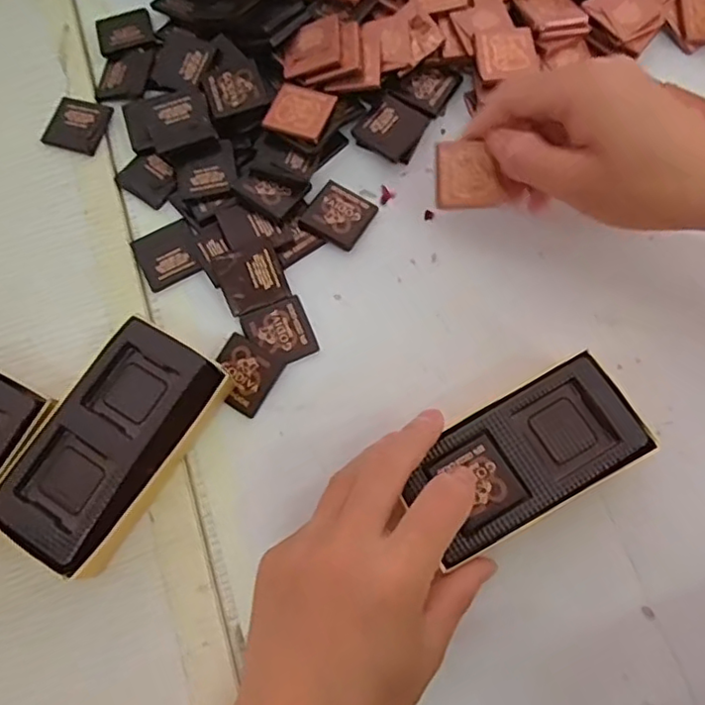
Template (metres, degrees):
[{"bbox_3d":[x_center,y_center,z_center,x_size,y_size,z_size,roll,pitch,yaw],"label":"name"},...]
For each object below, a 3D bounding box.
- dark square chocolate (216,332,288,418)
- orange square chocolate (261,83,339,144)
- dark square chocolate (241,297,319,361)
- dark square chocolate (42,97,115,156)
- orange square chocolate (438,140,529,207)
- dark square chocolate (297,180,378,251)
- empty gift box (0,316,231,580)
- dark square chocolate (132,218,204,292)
[{"bbox_3d":[-0.057,0.011,0.322,0.033,0.006,0.034,30,76,11],"label":"dark square chocolate"},{"bbox_3d":[-0.030,-0.138,0.349,0.034,0.004,0.033,21,75,8],"label":"orange square chocolate"},{"bbox_3d":[-0.038,-0.010,0.330,0.033,0.004,0.034,-24,74,-5],"label":"dark square chocolate"},{"bbox_3d":[-0.165,-0.137,0.371,0.033,0.004,0.035,14,74,6],"label":"dark square chocolate"},{"bbox_3d":[0.064,-0.093,0.324,0.039,0.007,0.033,0,100,5],"label":"orange square chocolate"},{"bbox_3d":[-0.008,-0.078,0.350,0.034,0.008,0.034,32,77,11],"label":"dark square chocolate"},{"bbox_3d":[-0.110,0.044,0.298,0.066,0.040,0.116,32,77,11],"label":"empty gift box"},{"bbox_3d":[-0.104,-0.056,0.347,0.034,0.004,0.037,-26,74,-6],"label":"dark square chocolate"}]

